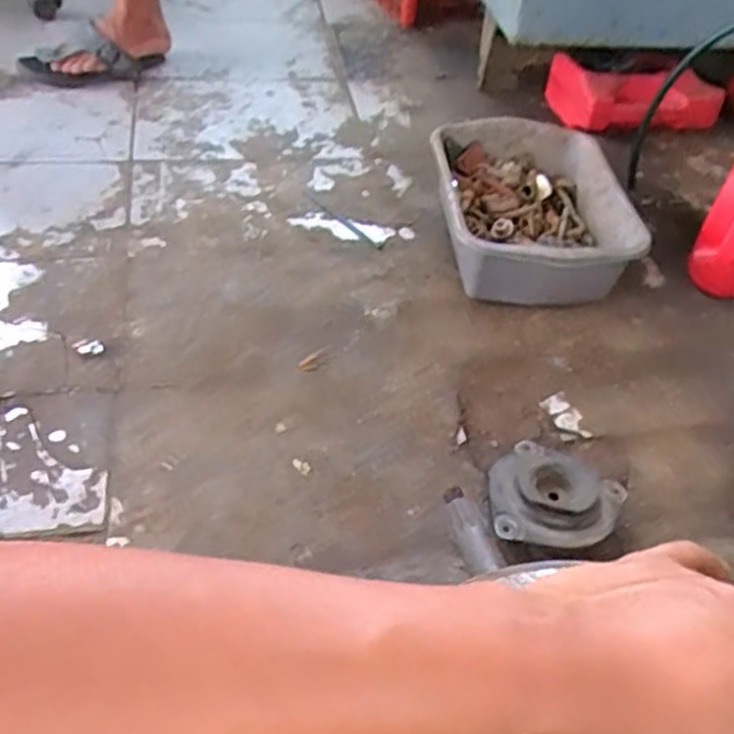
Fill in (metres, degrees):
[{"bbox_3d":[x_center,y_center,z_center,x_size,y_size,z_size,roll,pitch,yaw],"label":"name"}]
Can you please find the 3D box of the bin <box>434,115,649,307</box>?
[{"bbox_3d":[0.230,-0.220,1.096,0.251,0.124,0.307,0,47,-7],"label":"bin"}]

